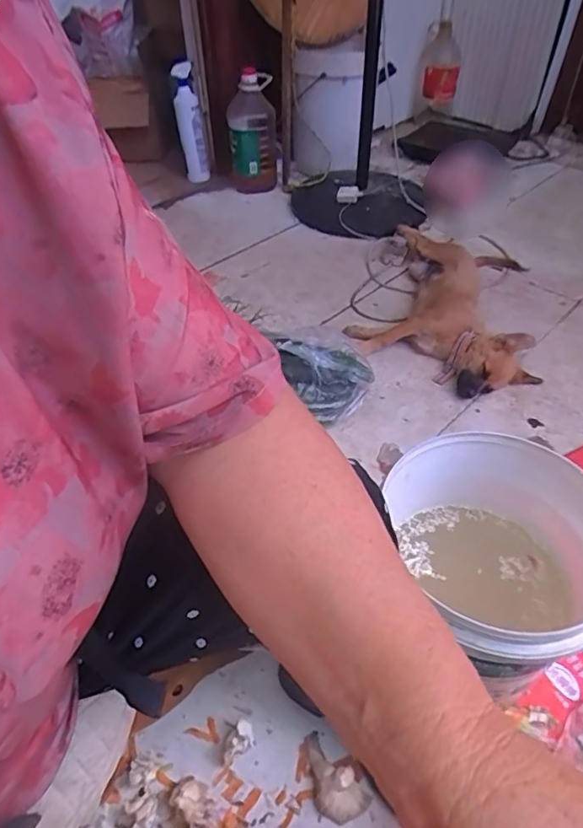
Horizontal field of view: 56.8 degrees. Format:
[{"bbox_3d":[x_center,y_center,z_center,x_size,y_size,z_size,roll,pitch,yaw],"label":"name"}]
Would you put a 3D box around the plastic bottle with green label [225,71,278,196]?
[{"bbox_3d":[-0.128,-0.897,1.754,0.152,0.356,0.132,-5,44,-4],"label":"plastic bottle with green label"}]

